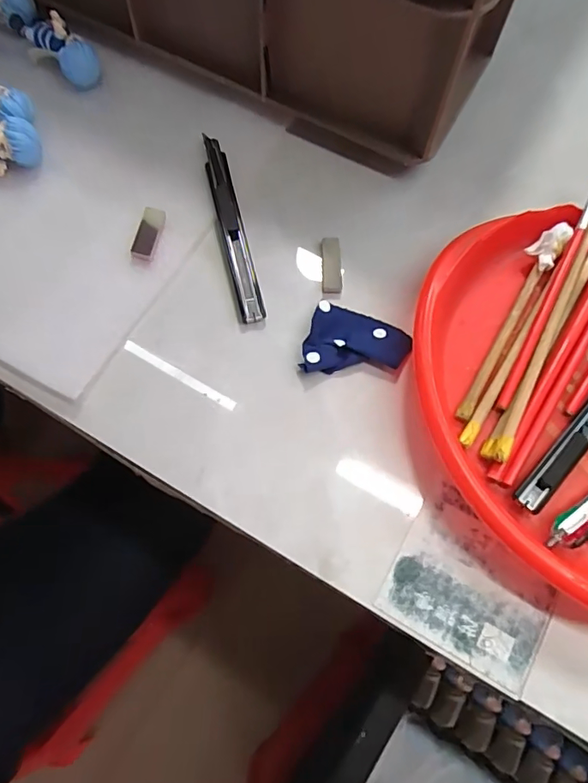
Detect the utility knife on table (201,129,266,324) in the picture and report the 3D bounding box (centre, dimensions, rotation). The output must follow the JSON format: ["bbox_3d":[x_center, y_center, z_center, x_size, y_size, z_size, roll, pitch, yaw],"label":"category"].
[{"bbox_3d":[-0.041,-0.106,0.322,0.017,0.017,0.133,-13,72,-5],"label":"utility knife on table"}]

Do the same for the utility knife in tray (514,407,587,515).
[{"bbox_3d":[0.168,0.013,0.275,0.015,0.007,0.137,43,76,13],"label":"utility knife in tray"}]

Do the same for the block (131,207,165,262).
[{"bbox_3d":[-0.092,-0.101,0.318,0.015,0.006,0.037,9,72,3],"label":"block"}]

